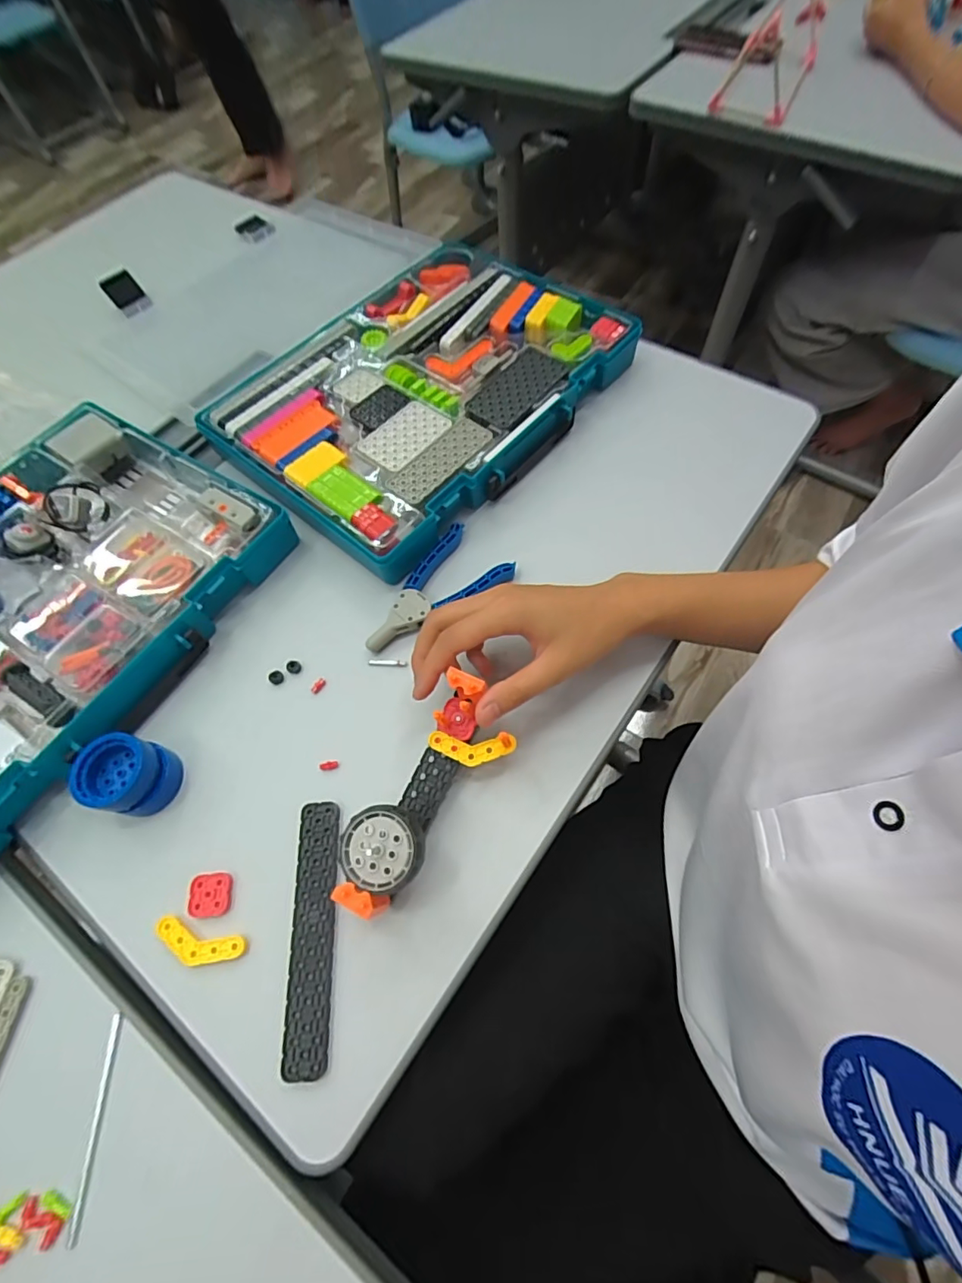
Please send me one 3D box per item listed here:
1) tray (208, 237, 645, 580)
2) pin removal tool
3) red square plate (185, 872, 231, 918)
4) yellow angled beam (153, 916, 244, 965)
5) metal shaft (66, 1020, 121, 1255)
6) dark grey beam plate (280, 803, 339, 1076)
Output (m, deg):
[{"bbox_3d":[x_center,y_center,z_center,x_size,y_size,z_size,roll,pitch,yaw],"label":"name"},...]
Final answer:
[{"bbox_3d":[-0.053,-0.244,0.517,0.265,0.044,0.363,38,71,19],"label":"tray"},{"bbox_3d":[-0.042,-0.040,0.430,0.128,0.017,0.069,-39,68,-16],"label":"pin removal tool"},{"bbox_3d":[-0.176,0.163,0.343,0.025,0.006,0.026,-7,63,-1],"label":"red square plate"},{"bbox_3d":[-0.176,0.188,0.329,0.057,0.005,0.020,11,64,8],"label":"yellow angled beam"},{"bbox_3d":[-0.216,0.269,0.296,0.005,0.004,0.100,-4,63,1],"label":"metal shaft"},{"bbox_3d":[-0.105,0.178,0.331,0.027,0.005,0.149,-4,63,1],"label":"dark grey beam plate"}]

